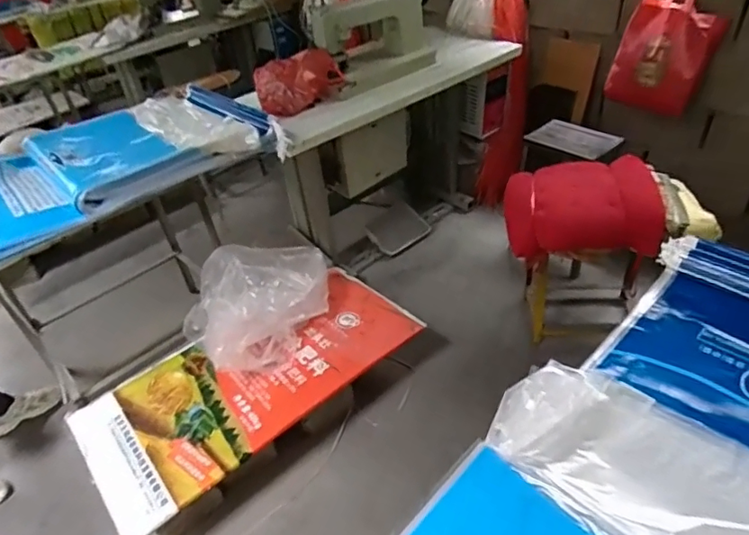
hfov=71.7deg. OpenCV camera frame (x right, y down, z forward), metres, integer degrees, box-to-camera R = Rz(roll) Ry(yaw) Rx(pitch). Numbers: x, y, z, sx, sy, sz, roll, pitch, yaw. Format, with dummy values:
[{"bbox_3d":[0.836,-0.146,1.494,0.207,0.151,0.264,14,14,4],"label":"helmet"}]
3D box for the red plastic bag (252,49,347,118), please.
[{"bbox_3d":[-0.270,-0.662,1.866,0.299,0.182,0.148,-17,40,-10],"label":"red plastic bag"}]

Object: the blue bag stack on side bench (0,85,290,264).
[{"bbox_3d":[-0.851,-0.345,1.509,0.991,0.233,0.617,-33,45,-28],"label":"blue bag stack on side bench"}]

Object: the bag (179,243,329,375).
[{"bbox_3d":[-0.364,0.102,1.695,0.478,0.276,0.402,-29,43,-24],"label":"bag"}]

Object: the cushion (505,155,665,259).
[{"bbox_3d":[0.644,-0.200,1.629,0.440,0.136,0.387,8,42,18],"label":"cushion"}]

